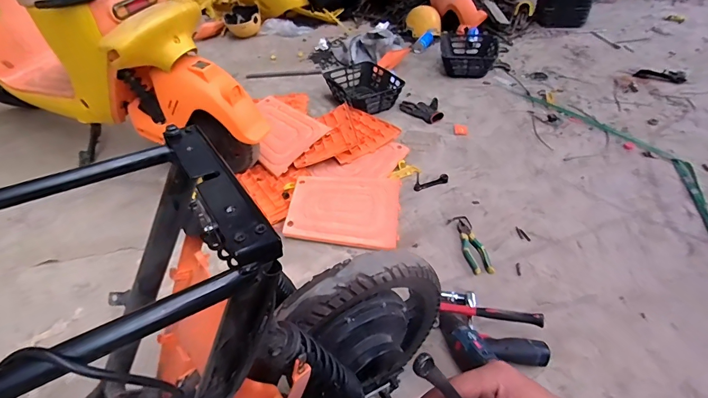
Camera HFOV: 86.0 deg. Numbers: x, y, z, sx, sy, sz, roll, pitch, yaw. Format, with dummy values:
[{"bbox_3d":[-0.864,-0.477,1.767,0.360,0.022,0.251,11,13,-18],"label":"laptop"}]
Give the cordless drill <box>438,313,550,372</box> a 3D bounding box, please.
[{"bbox_3d":[0.304,0.290,0.824,0.203,0.089,0.142,-6,42,-4],"label":"cordless drill"}]

